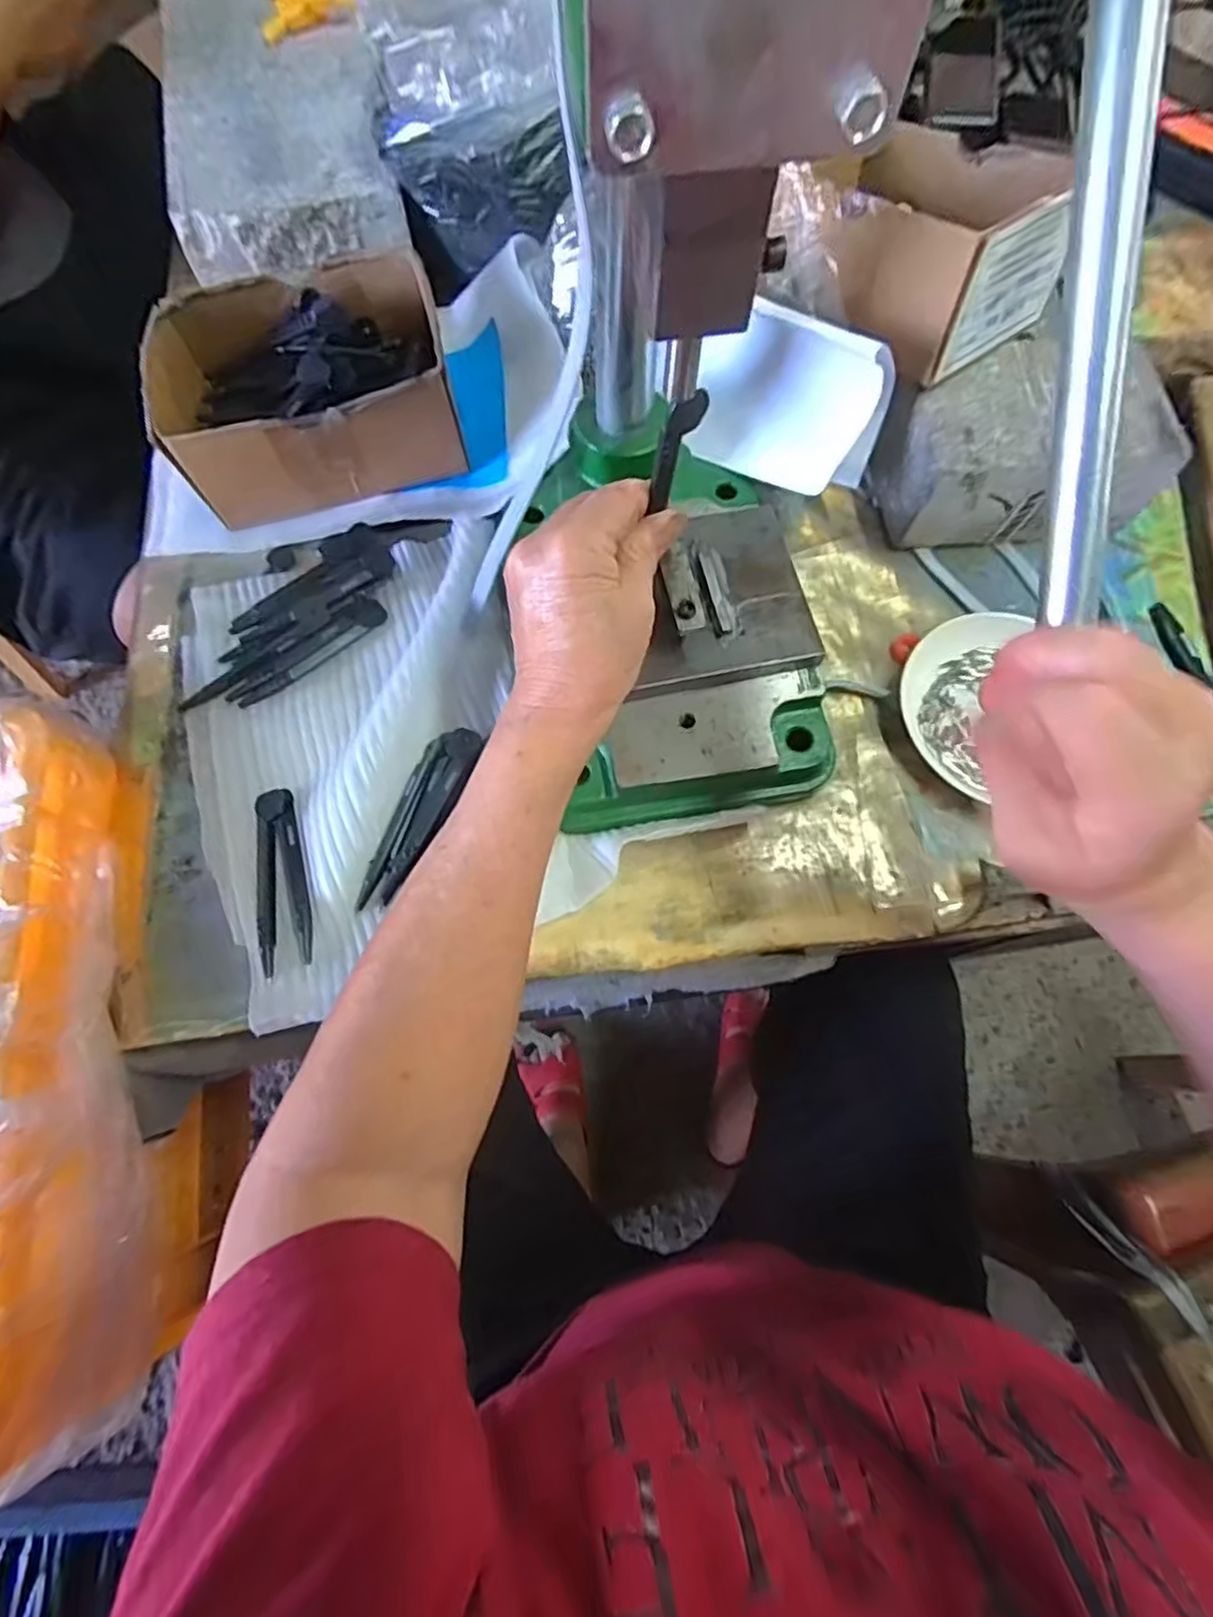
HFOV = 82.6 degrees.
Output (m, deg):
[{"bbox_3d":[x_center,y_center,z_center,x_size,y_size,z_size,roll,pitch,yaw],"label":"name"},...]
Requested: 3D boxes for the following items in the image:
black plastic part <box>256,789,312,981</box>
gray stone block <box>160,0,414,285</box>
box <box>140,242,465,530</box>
[{"bbox_3d":[-0.168,0.034,0.354,0.025,0.006,0.097,-14,70,-6],"label":"black plastic part"},{"bbox_3d":[-0.220,-0.466,0.467,0.139,0.046,0.248,-11,70,-5],"label":"gray stone block"},{"bbox_3d":[-0.181,-0.254,0.422,0.159,0.066,0.128,-17,71,-7],"label":"box"}]

